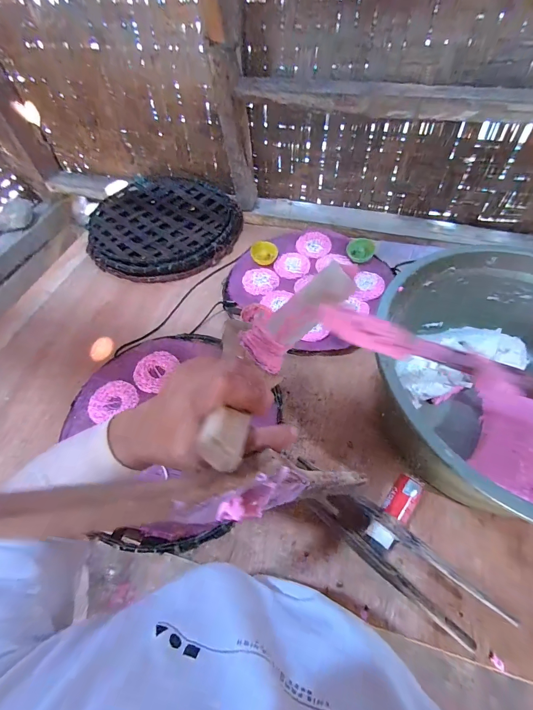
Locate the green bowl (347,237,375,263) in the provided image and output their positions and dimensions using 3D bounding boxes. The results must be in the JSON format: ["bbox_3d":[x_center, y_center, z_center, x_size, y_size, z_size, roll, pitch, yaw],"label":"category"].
[{"bbox_3d":[0.214,-0.239,0.747,0.060,0.028,0.060,-1,58,2],"label":"green bowl"}]

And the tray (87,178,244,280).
[{"bbox_3d":[-0.257,-0.353,0.844,0.367,0.029,0.402,-9,58,-3],"label":"tray"}]

